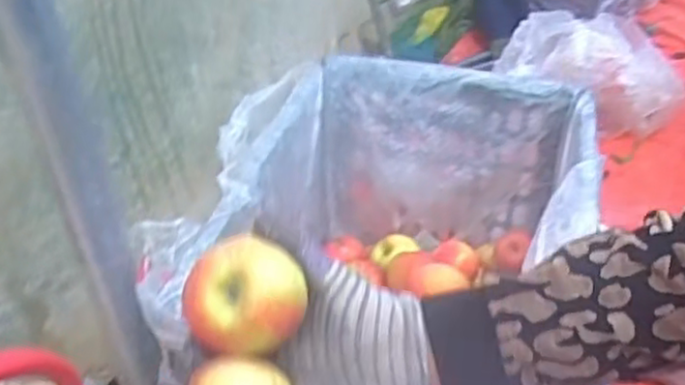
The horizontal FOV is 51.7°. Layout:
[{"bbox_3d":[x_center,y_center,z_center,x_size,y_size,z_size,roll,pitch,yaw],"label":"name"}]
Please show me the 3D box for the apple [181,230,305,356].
[{"bbox_3d":[-0.055,0.057,0.395,0.063,0.051,0.052,-3,32,3],"label":"apple"}]

